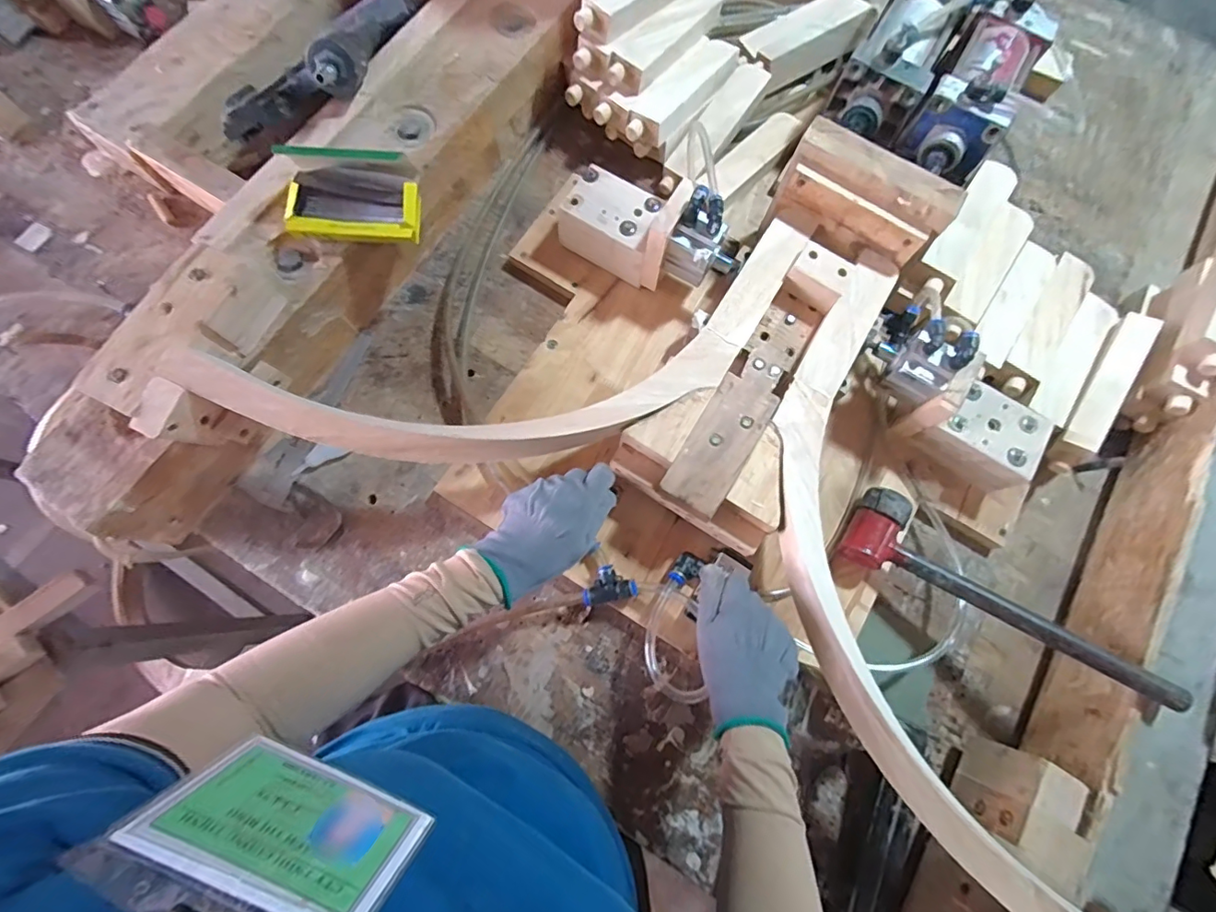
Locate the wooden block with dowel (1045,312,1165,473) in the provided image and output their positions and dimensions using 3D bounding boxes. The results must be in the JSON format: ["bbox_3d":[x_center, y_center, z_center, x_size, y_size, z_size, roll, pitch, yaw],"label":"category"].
[{"bbox_3d":[0.544,-0.070,0.562,0.037,0.033,0.200,26,74,40],"label":"wooden block with dowel"}]

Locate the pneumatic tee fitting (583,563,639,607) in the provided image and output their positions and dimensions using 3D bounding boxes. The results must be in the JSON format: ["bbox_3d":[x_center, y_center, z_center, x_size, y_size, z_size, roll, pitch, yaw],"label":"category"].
[{"bbox_3d":[0.001,0.129,0.517,0.053,0.024,0.034,-9,72,-3],"label":"pneumatic tee fitting"}]

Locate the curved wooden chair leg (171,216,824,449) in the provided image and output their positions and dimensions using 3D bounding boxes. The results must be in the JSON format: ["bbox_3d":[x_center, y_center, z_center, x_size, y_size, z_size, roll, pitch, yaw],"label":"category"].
[{"bbox_3d":[-0.055,-0.096,0.471,0.596,0.072,0.163,-20,77,-7],"label":"curved wooden chair leg"}]

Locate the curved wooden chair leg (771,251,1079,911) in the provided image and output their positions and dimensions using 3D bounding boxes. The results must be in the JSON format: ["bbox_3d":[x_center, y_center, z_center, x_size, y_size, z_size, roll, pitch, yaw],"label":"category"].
[{"bbox_3d":[0.247,0.085,0.451,0.165,0.036,0.596,-4,76,-4],"label":"curved wooden chair leg"}]

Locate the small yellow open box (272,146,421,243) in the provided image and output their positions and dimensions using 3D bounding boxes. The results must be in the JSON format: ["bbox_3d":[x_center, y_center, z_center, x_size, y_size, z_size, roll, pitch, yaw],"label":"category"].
[{"bbox_3d":[-0.264,-0.266,0.521,0.148,0.052,0.094,3,75,-2],"label":"small yellow open box"}]

